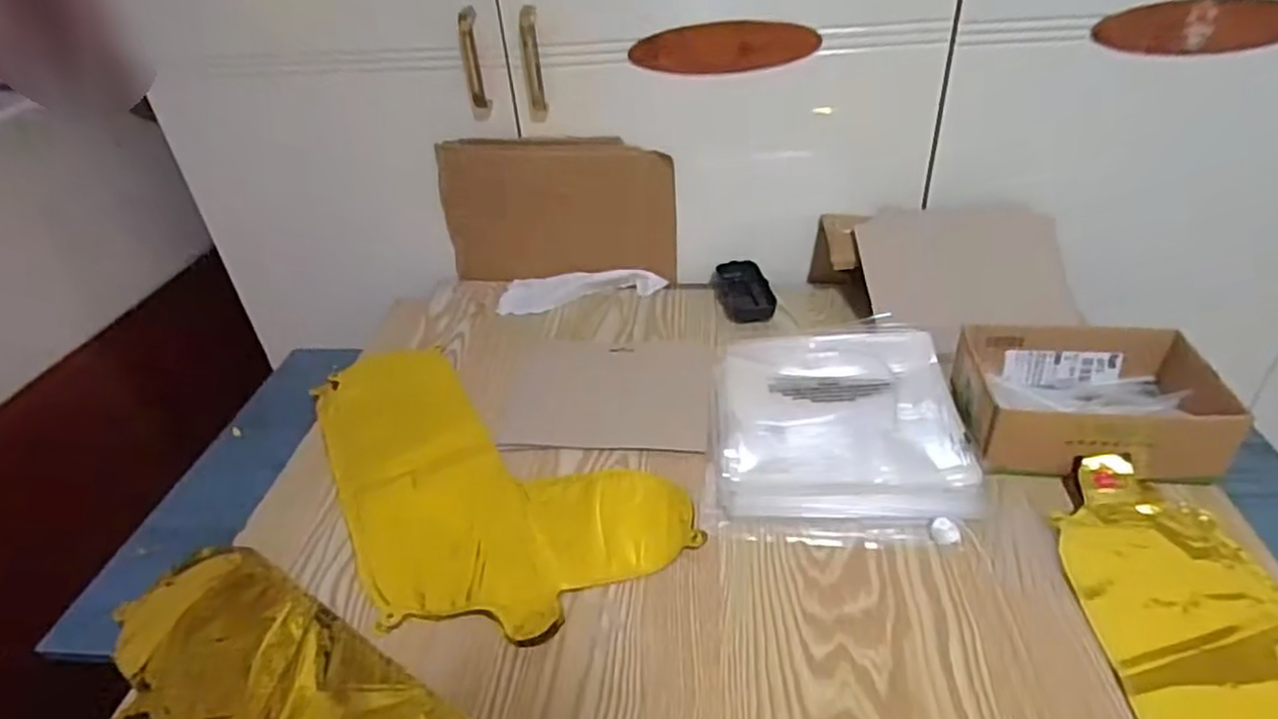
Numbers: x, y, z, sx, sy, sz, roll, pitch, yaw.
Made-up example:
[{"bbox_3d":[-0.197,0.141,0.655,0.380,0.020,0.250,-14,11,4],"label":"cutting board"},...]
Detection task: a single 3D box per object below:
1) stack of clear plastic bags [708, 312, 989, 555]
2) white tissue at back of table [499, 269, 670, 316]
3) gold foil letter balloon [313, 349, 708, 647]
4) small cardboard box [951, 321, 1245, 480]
[{"bbox_3d":[0.182,0.048,0.658,0.216,0.023,0.300,1,36,8],"label":"stack of clear plastic bags"},{"bbox_3d":[-0.069,-0.085,0.841,0.194,0.032,0.055,-3,36,3],"label":"white tissue at back of table"},{"bbox_3d":[-0.155,0.086,0.655,0.234,0.006,0.413,-23,39,-24],"label":"gold foil letter balloon"},{"bbox_3d":[0.383,0.035,0.615,0.181,0.063,0.146,4,36,11],"label":"small cardboard box"}]

